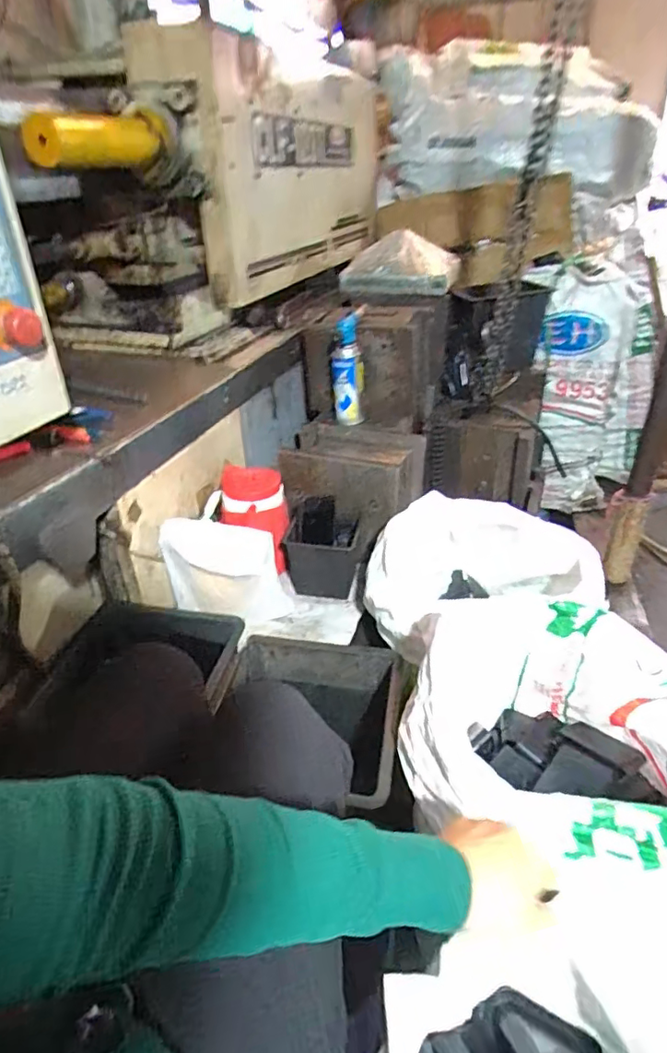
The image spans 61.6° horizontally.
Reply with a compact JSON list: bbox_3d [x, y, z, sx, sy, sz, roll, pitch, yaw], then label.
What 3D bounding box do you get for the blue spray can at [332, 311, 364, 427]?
[{"bbox_3d":[0.028,-0.348,1.269,0.064,0.228,0.062,-4,33,-2],"label":"blue spray can"}]

